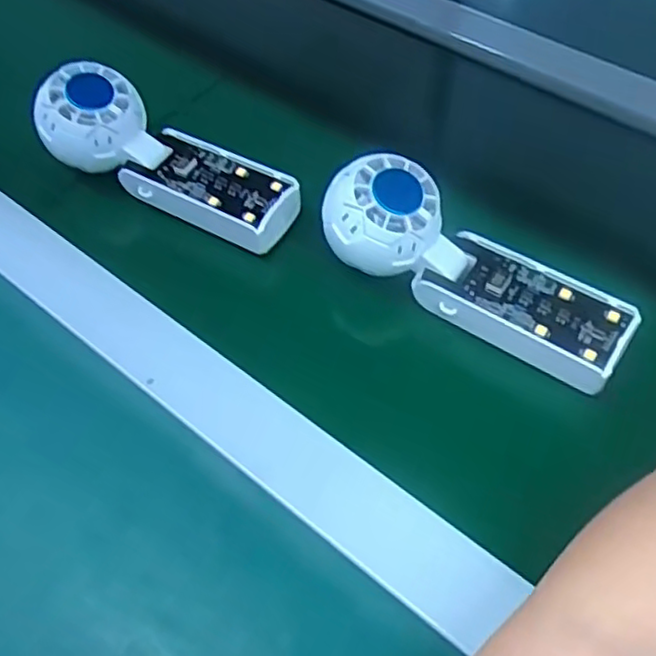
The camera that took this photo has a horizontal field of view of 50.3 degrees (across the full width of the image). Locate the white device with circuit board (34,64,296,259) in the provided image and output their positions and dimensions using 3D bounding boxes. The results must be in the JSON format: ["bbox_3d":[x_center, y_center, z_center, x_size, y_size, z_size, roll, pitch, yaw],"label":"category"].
[{"bbox_3d":[-0.093,-0.102,0.410,0.156,0.058,0.059,23,59,18],"label":"white device with circuit board"}]

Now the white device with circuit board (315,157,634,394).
[{"bbox_3d":[0.074,-0.031,0.362,0.164,0.035,0.051,33,63,9],"label":"white device with circuit board"}]

